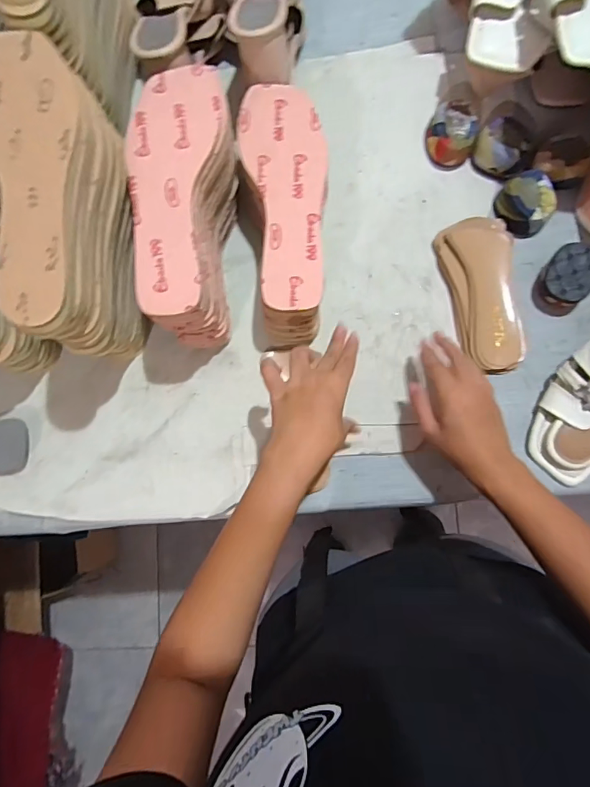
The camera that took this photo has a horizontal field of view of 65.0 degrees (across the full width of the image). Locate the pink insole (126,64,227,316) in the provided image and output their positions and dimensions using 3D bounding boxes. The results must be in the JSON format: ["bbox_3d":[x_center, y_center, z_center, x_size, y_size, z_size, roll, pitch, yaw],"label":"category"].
[{"bbox_3d":[-0.112,-0.187,0.412,0.078,0.009,0.231,6,83,2],"label":"pink insole"}]

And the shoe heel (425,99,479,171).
[{"bbox_3d":[0.175,-0.291,0.522,0.055,0.040,0.053,-1,82,6],"label":"shoe heel"}]

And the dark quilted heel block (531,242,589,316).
[{"bbox_3d":[0.287,-0.121,0.489,0.048,0.036,0.064,30,86,9],"label":"dark quilted heel block"}]

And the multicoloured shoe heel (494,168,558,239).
[{"bbox_3d":[0.255,-0.209,0.507,0.048,0.030,0.058,-28,80,1],"label":"multicoloured shoe heel"}]

